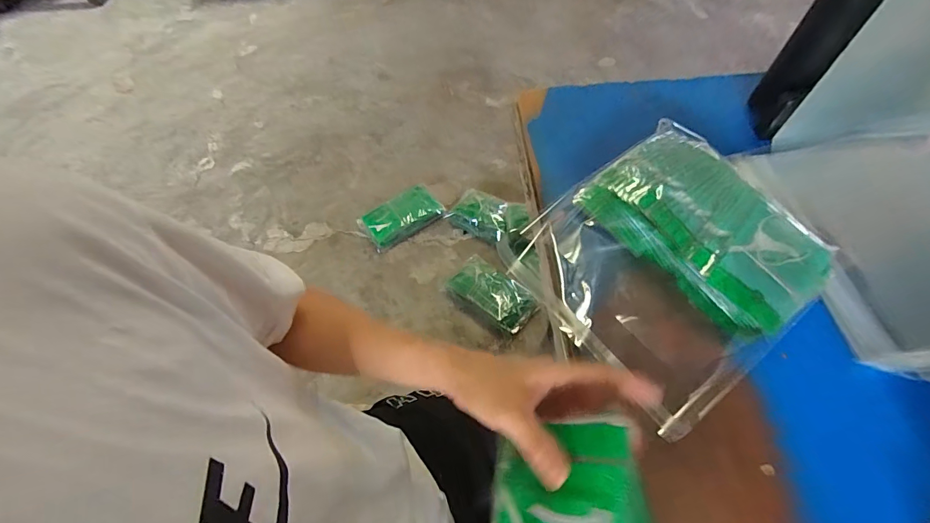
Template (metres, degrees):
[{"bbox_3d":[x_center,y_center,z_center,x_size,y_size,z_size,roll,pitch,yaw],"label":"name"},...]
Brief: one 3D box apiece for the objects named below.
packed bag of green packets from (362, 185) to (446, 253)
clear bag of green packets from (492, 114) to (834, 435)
[{"bbox_3d":[-0.225,-0.166,1.488,0.273,0.084,0.182,-28,61,-15],"label":"packed bag of green packets"},{"bbox_3d":[0.236,-0.003,0.491,0.285,0.094,0.281,-32,62,-17],"label":"clear bag of green packets"}]

